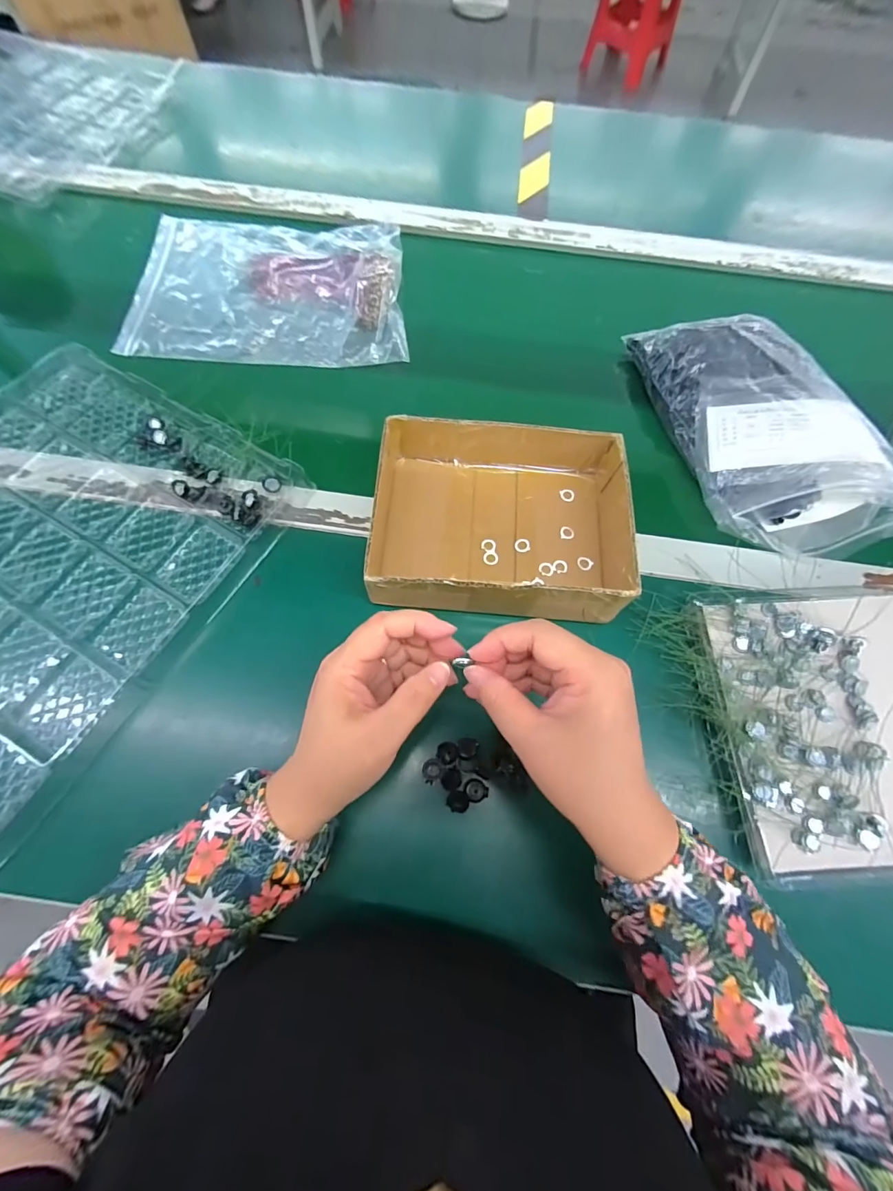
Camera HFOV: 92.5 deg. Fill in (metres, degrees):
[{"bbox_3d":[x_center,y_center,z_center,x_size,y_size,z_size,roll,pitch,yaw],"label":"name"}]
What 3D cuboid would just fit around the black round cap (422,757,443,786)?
[{"bbox_3d":[-0.011,0.130,0.318,0.015,0.004,0.017,42,74,13],"label":"black round cap"}]

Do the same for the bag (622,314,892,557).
[{"bbox_3d":[0.309,-0.172,0.418,0.156,0.056,0.281,-12,70,-5],"label":"bag"}]

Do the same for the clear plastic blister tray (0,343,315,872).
[{"bbox_3d":[-0.370,-0.007,0.348,0.318,0.023,0.432,28,69,9],"label":"clear plastic blister tray"}]

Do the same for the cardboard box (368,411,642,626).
[{"bbox_3d":[0.042,-0.065,0.366,0.206,0.058,0.158,4,70,1],"label":"cardboard box"}]

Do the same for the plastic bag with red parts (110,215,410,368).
[{"bbox_3d":[-0.206,-0.368,0.498,0.313,0.037,0.232,1,70,0],"label":"plastic bag with red parts"}]

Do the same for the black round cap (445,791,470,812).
[{"bbox_3d":[0.008,0.150,0.311,0.016,0.004,0.014,9,70,3],"label":"black round cap"}]

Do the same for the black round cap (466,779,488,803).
[{"bbox_3d":[0.022,0.144,0.316,0.016,0.007,0.016,0,70,-1],"label":"black round cap"}]

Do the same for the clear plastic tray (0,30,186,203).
[{"bbox_3d":[-0.672,-0.748,0.629,0.505,0.022,0.378,19,71,6],"label":"clear plastic tray"}]

